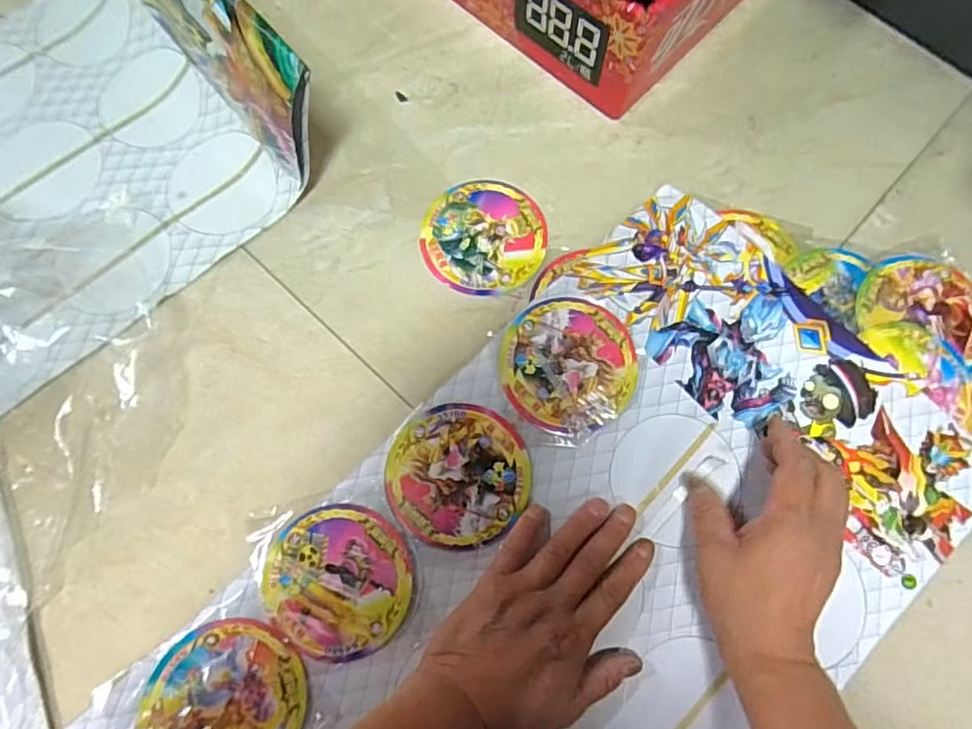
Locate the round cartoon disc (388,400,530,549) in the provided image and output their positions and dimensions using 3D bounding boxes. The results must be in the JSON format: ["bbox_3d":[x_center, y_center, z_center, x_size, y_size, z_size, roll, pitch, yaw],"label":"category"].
[{"bbox_3d":[-0.019,0.075,0.402,0.094,0.011,0.092,0,74,0],"label":"round cartoon disc"}]

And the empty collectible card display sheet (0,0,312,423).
[{"bbox_3d":[-0.334,-0.183,0.427,0.304,0.104,0.321,-40,78,-11],"label":"empty collectible card display sheet"}]

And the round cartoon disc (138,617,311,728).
[{"bbox_3d":[-0.162,0.207,0.366,0.096,0.012,0.087,-22,75,-6],"label":"round cartoon disc"}]

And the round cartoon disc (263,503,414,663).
[{"bbox_3d":[-0.097,0.141,0.387,0.095,0.007,0.091,0,74,0],"label":"round cartoon disc"}]

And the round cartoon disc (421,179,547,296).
[{"bbox_3d":[-0.002,-0.099,0.456,0.092,0.004,0.094,0,74,0],"label":"round cartoon disc"}]

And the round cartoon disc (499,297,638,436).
[{"bbox_3d":[0.058,0.000,0.419,0.092,0.004,0.094,0,80,-2],"label":"round cartoon disc"}]

